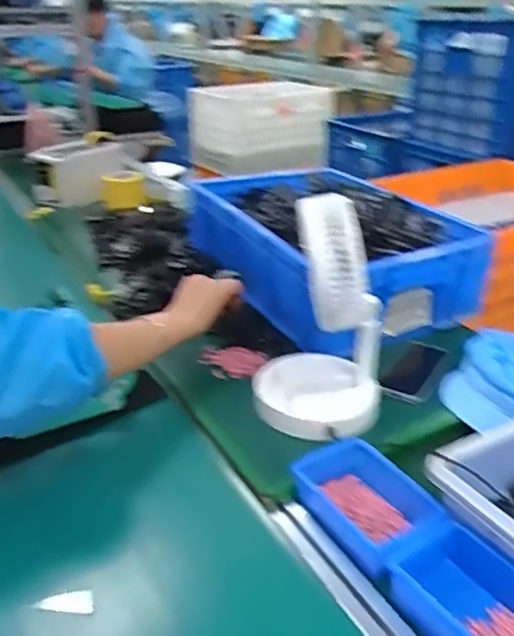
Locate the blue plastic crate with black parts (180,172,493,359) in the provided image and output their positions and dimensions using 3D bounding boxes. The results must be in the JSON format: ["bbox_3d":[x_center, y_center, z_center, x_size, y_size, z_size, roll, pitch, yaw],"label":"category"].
[{"bbox_3d":[0.123,-0.135,1.169,0.359,0.164,0.523,-15,31,-25],"label":"blue plastic crate with black parts"}]

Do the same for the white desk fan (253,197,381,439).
[{"bbox_3d":[0.080,-0.006,0.793,0.158,0.299,0.153,3,28,7],"label":"white desk fan"}]

